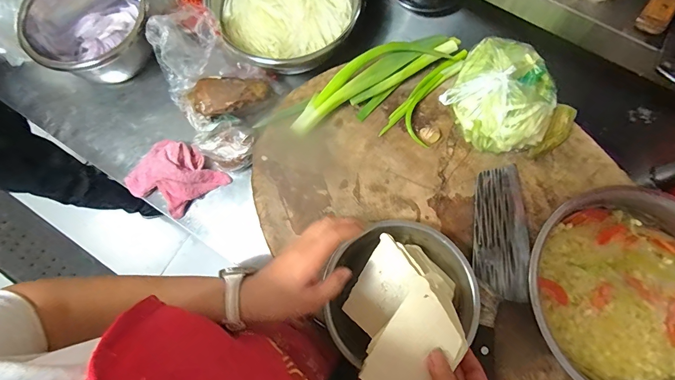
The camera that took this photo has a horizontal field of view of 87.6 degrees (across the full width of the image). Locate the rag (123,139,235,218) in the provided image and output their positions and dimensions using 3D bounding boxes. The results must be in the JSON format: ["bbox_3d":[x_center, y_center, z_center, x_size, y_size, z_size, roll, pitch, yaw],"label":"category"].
[{"bbox_3d":[-0.284,-0.024,0.604,0.154,0.061,0.113,26,78,8],"label":"rag"}]

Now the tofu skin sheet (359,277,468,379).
[{"bbox_3d":[0.079,0.158,0.351,0.069,0.006,0.111,37,80,10],"label":"tofu skin sheet"}]

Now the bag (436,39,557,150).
[{"bbox_3d":[0.232,-0.130,0.493,0.140,0.078,0.144,32,79,9],"label":"bag"}]

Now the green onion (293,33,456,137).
[{"bbox_3d":[0.055,-0.166,0.526,0.281,0.043,0.070,-34,77,-7],"label":"green onion"}]

